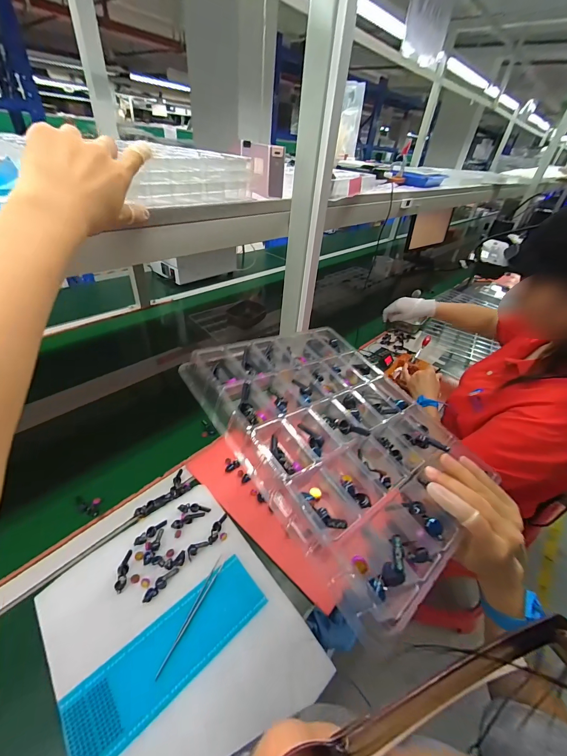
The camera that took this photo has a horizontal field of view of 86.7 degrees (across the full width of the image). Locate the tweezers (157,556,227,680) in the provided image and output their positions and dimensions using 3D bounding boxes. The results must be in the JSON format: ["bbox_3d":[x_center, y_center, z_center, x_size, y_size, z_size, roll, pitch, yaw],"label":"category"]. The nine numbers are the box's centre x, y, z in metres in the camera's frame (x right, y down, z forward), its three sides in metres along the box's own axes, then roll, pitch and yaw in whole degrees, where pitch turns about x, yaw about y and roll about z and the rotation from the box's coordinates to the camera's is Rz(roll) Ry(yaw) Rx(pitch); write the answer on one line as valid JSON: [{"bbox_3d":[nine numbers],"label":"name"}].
[{"bbox_3d":[-0.125,0.323,0.418,0.013,0.008,0.143,18,41,17],"label":"tweezers"}]

